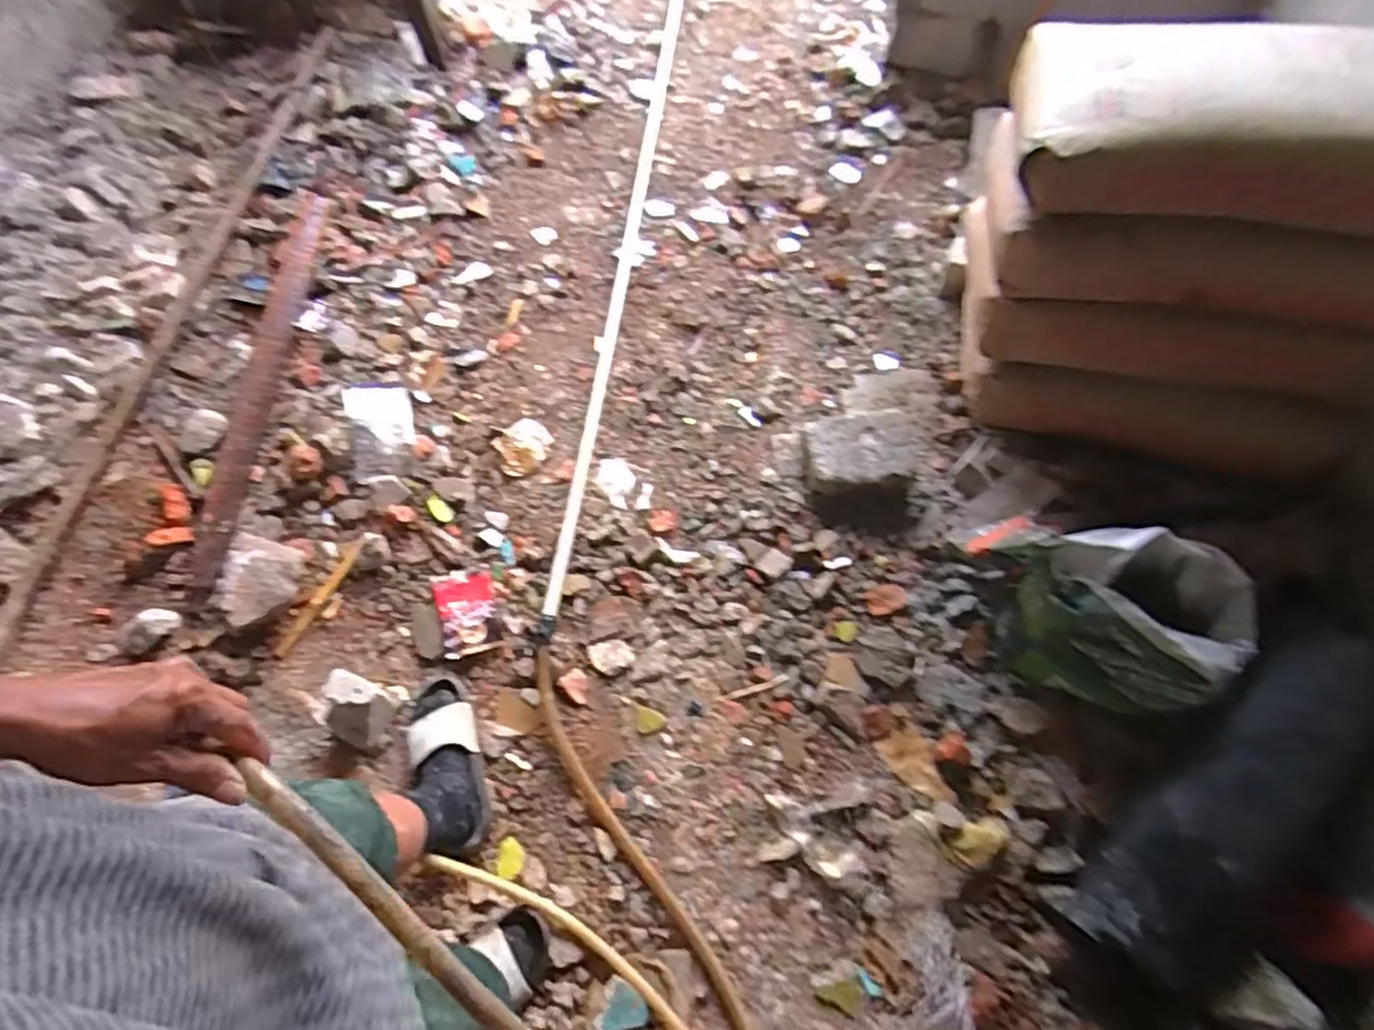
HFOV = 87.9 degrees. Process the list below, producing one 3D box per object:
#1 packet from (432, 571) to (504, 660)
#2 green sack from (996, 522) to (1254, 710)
[{"bbox_3d":[-0.397,0.175,1.285,0.102,0.012,0.160,-16,63,-11],"label":"packet"},{"bbox_3d":[0.683,0.164,1.132,0.355,0.275,0.211,15,60,6],"label":"green sack"}]

